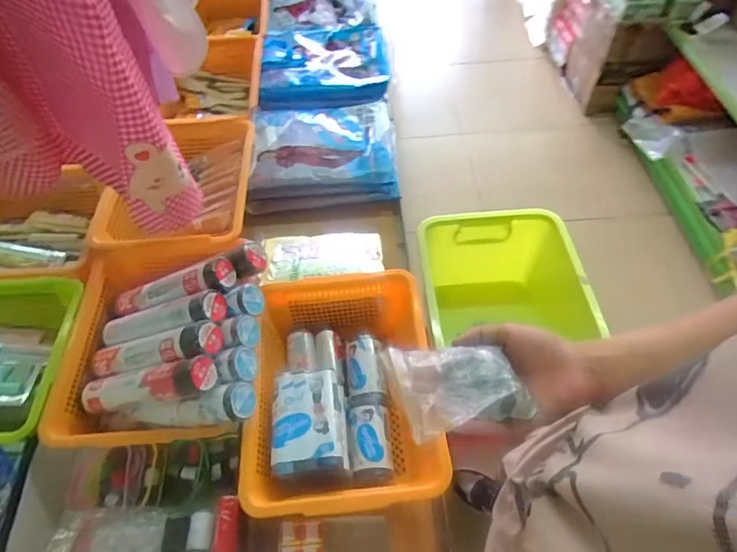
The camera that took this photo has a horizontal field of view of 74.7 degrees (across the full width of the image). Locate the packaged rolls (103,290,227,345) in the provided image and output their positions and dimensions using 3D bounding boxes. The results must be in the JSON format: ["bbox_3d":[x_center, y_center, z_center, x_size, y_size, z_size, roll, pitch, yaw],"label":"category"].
[{"bbox_3d":[-0.332,0.072,0.760,0.238,0.041,0.055,-14,51,24],"label":"packaged rolls"}]

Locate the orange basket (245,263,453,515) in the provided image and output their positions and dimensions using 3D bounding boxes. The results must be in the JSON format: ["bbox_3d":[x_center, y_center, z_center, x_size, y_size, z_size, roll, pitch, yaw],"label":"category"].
[{"bbox_3d":[-0.050,0.175,0.764,0.259,0.104,0.360,-4,55,-1],"label":"orange basket"}]

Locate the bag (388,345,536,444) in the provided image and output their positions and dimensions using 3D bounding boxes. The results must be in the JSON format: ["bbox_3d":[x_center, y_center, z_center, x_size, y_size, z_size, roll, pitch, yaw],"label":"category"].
[{"bbox_3d":[0.085,0.102,0.456,0.115,0.021,0.084,-9,55,-4],"label":"bag"}]

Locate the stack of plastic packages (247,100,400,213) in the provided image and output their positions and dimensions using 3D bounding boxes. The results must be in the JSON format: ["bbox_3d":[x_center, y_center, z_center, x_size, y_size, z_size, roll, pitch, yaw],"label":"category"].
[{"bbox_3d":[-0.104,-0.287,1.106,0.322,0.081,0.260,-6,55,-2],"label":"stack of plastic packages"}]

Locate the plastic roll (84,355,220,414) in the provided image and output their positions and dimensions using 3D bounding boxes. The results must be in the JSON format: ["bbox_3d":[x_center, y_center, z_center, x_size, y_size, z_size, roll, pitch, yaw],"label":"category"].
[{"bbox_3d":[-0.326,0.156,0.695,0.236,0.046,0.049,-15,51,22],"label":"plastic roll"}]

